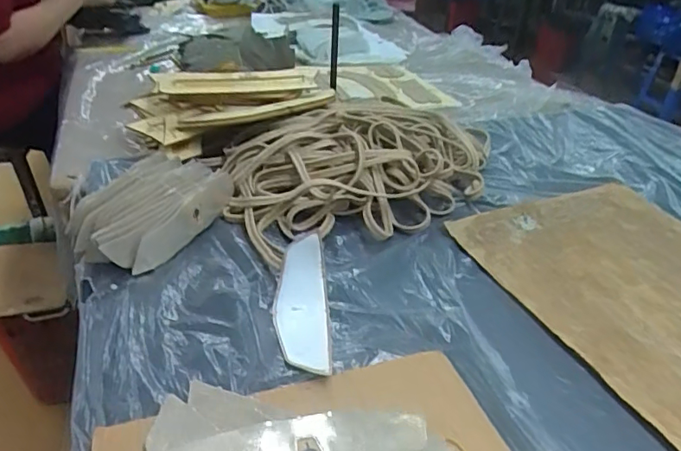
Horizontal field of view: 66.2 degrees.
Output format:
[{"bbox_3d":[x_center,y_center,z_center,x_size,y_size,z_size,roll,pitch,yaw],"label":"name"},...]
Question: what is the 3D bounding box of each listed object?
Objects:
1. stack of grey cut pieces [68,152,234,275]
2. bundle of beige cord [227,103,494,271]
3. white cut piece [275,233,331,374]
[{"bbox_3d":[-0.218,-0.021,0.599,0.126,0.061,0.188,19,37,24],"label":"stack of grey cut pieces"},{"bbox_3d":[0.040,-0.081,0.680,0.371,0.090,0.210,-16,37,-25],"label":"bundle of beige cord"},{"bbox_3d":[-0.037,0.069,0.483,0.051,0.036,0.152,-1,34,-5],"label":"white cut piece"}]

